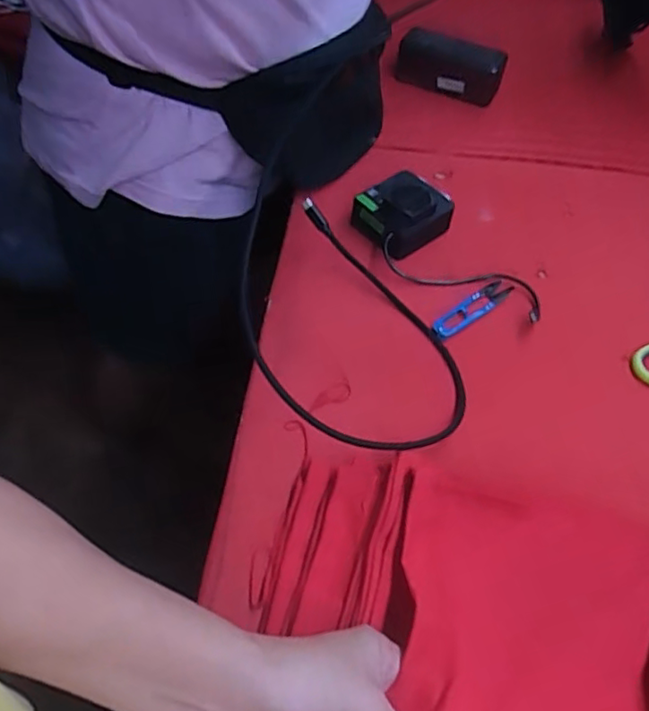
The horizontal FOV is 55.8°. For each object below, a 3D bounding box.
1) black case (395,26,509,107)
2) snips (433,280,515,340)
[{"bbox_3d":[0.157,-0.363,0.767,0.129,0.067,0.032,20,54,6],"label":"black case"},{"bbox_3d":[0.134,-0.043,0.560,0.095,0.008,0.022,-30,63,-27],"label":"snips"}]

